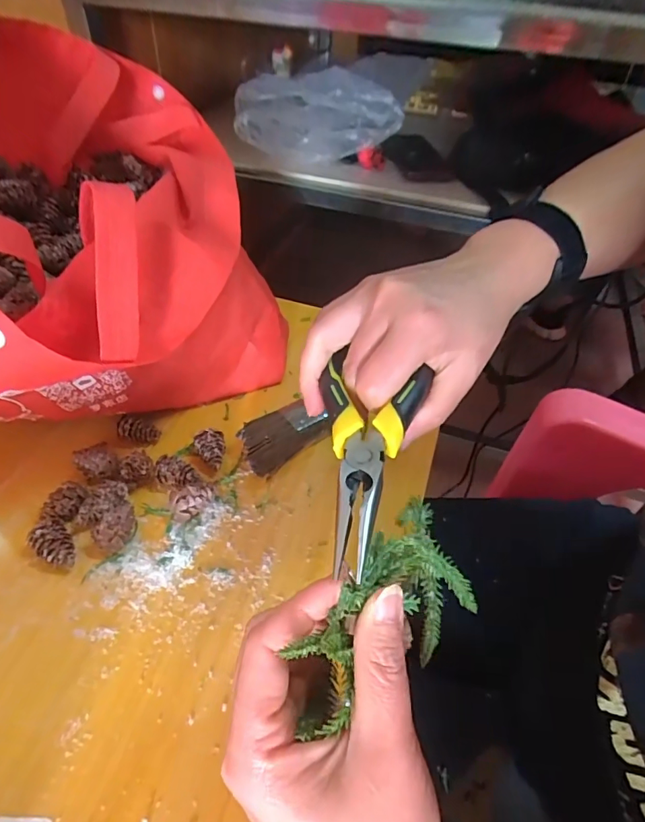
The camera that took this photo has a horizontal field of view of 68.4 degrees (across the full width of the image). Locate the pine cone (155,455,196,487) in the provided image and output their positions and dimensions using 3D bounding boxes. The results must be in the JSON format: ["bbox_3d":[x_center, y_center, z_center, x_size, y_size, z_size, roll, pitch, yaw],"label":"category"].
[{"bbox_3d":[-0.108,0.048,0.354,0.032,0.019,0.019,15,46,9],"label":"pine cone"}]

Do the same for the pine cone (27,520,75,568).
[{"bbox_3d":[-0.173,0.089,0.308,0.021,0.020,0.033,-30,55,-30],"label":"pine cone"}]

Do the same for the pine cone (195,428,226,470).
[{"bbox_3d":[-0.087,0.031,0.371,0.022,0.018,0.032,-8,47,-13],"label":"pine cone"}]

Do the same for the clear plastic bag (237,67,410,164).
[{"bbox_3d":[-0.013,-0.405,0.656,0.231,0.098,0.106,-13,48,-17],"label":"clear plastic bag"}]

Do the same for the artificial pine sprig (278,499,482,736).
[{"bbox_3d":[0.023,0.074,0.183,0.089,0.030,0.044,-28,54,-29],"label":"artificial pine sprig"}]

